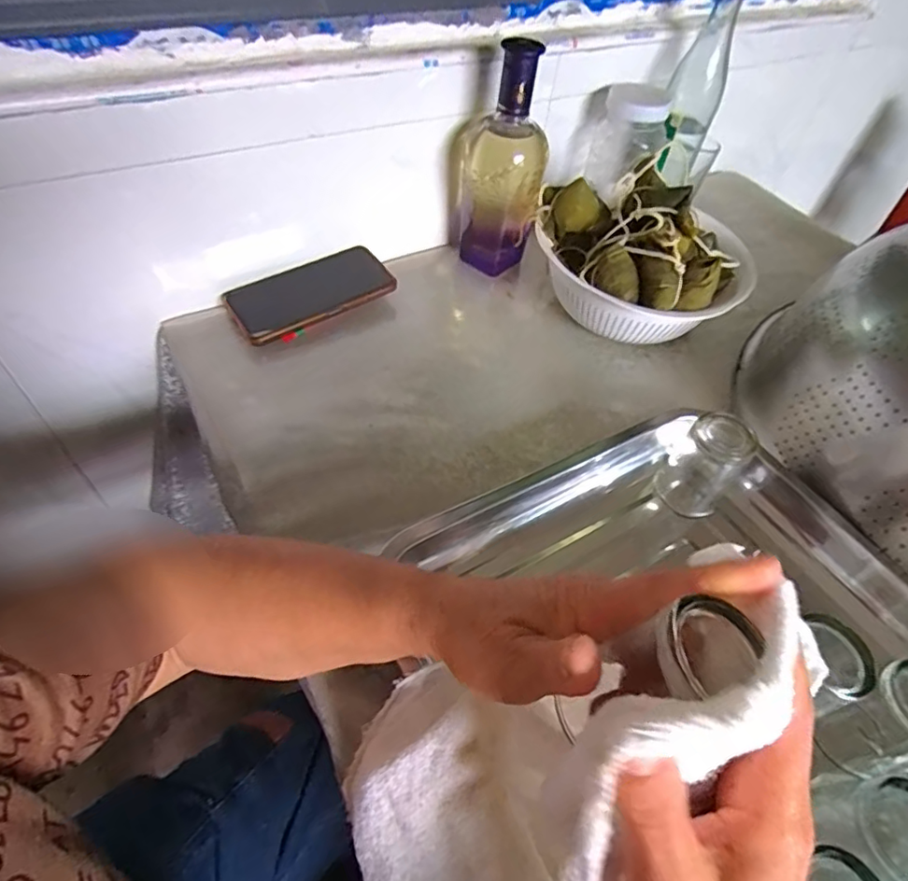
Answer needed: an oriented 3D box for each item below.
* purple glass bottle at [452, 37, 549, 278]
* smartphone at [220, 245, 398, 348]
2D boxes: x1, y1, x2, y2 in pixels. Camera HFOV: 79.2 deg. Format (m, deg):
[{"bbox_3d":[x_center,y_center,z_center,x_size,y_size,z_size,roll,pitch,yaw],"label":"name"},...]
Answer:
[{"bbox_3d":[0.048,-0.283,0.571,0.080,0.217,0.073,-5,52,-10],"label":"purple glass bottle"},{"bbox_3d":[-0.148,-0.156,0.563,0.160,0.012,0.085,-29,64,-19],"label":"smartphone"}]

